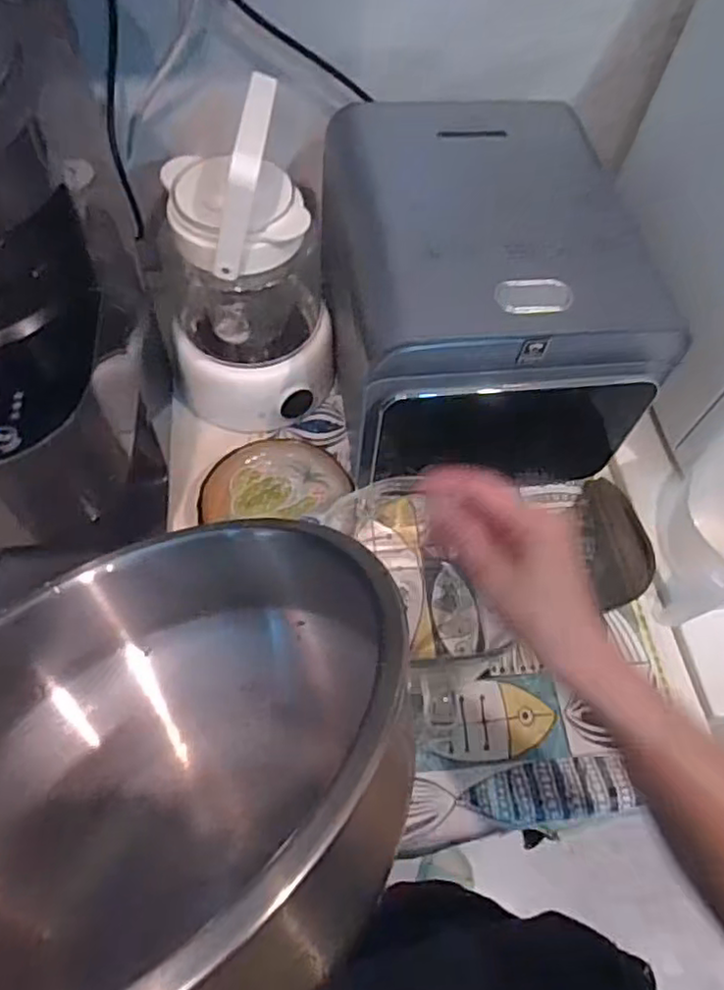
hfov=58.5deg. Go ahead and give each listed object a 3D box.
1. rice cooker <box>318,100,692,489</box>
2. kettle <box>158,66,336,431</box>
[{"bbox_3d":[0.106,-0.185,0.636,0.252,0.236,0.298,-6,61,-7],"label":"rice cooker"},{"bbox_3d":[-0.107,-0.191,0.574,0.141,0.274,0.141,-12,62,-11],"label":"kettle"}]

